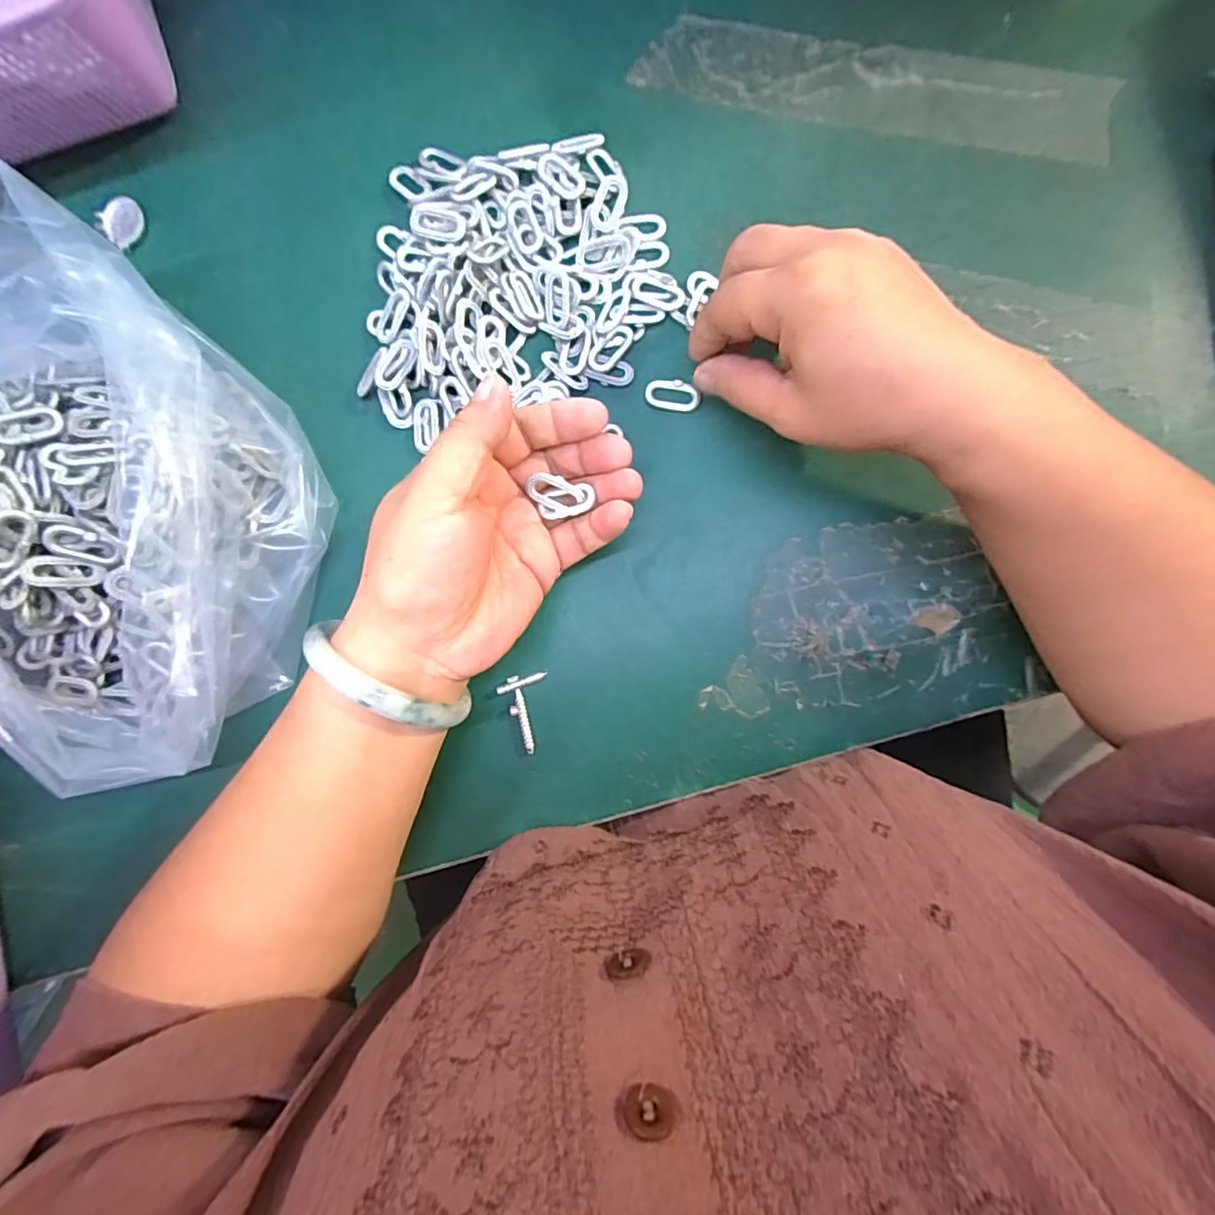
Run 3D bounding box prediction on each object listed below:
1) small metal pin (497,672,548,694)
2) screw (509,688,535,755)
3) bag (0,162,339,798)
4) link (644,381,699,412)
[{"bbox_3d":[-0.041,0.035,0.269,0.024,0.004,0.006,-21,87,2],"label":"small metal pin"},{"bbox_3d":[-0.041,0.055,0.268,0.008,0.004,0.030,-15,87,2],"label":"screw"},{"bbox_3d":[-0.238,-0.051,0.243,0.202,0.088,0.198,32,90,4],"label":"bag"},{"bbox_3d":[0.032,-0.104,0.273,0.026,0.004,0.014,6,88,3],"label":"link"}]

